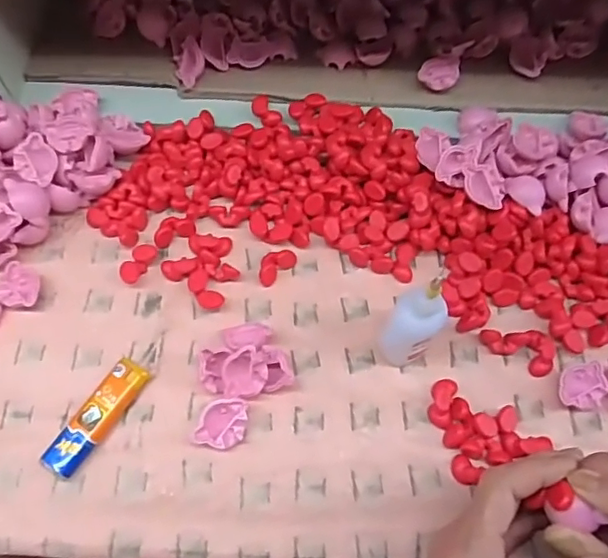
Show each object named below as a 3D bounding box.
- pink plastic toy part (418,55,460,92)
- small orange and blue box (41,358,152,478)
[{"bbox_3d":[0.111,-0.167,0.454,0.037,0.006,0.029,-38,72,-13],"label":"pink plastic toy part"},{"bbox_3d":[-0.130,0.088,0.359,0.023,0.013,0.080,31,72,13],"label":"small orange and blue box"}]

